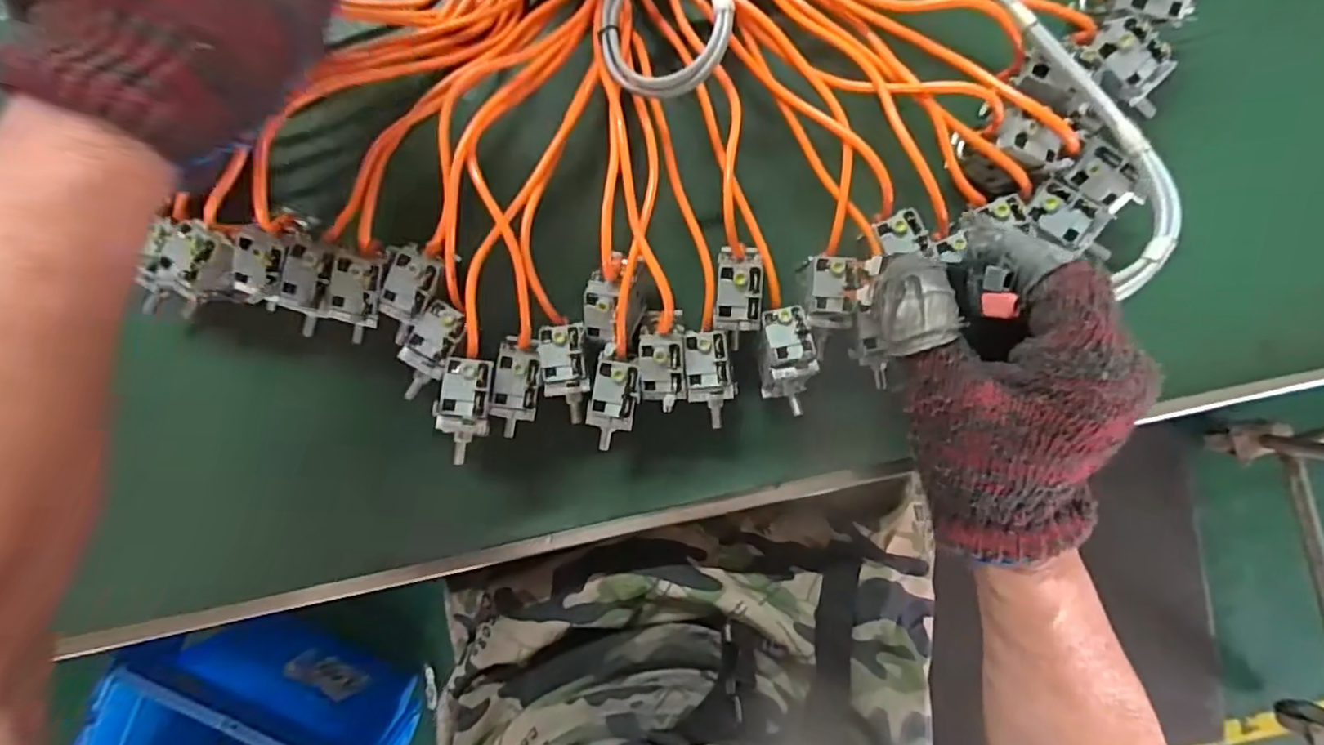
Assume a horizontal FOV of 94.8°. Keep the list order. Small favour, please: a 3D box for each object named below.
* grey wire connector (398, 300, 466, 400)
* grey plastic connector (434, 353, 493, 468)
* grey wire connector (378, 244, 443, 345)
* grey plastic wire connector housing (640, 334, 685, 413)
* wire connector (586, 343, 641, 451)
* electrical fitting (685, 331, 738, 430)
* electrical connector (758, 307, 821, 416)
[{"bbox_3d":[-0.126,-0.009,0.330,0.024,0.016,0.057,33,107,0],"label":"grey wire connector"},{"bbox_3d":[-0.103,0.021,0.319,0.023,0.023,0.057,5,94,2],"label":"grey plastic connector"},{"bbox_3d":[-0.135,-0.042,0.325,0.027,0.014,0.048,22,95,1],"label":"grey wire connector"},{"bbox_3d":[0.001,0.000,0.325,0.024,0.017,0.041,1,94,2],"label":"grey plastic wire connector housing"},{"bbox_3d":[-0.026,0.019,0.333,0.024,0.016,0.063,11,115,2],"label":"wire connector"},{"bbox_3d":[0.027,0.006,0.335,0.026,0.015,0.057,-8,114,3],"label":"electrical fitting"},{"bbox_3d":[0.067,-0.006,0.325,0.029,0.025,0.057,-9,94,3],"label":"electrical connector"}]

